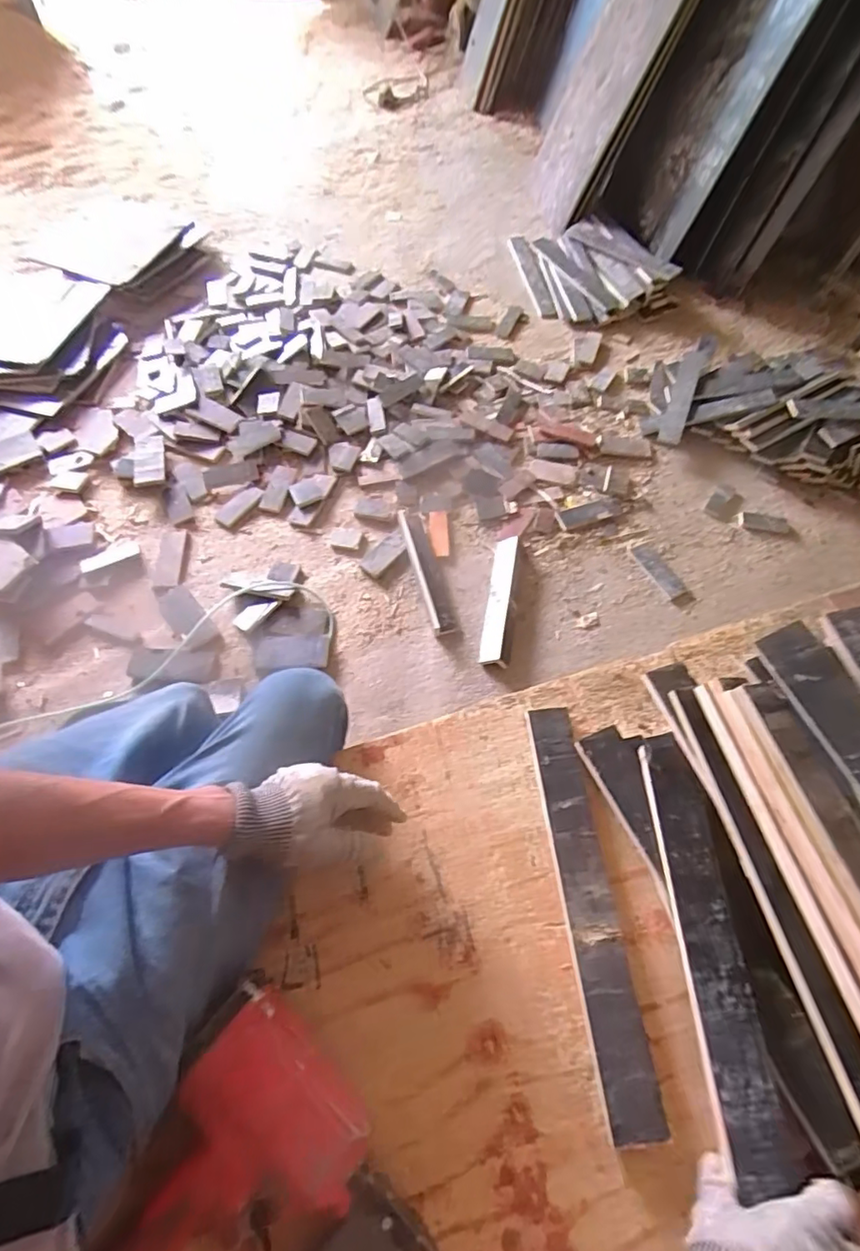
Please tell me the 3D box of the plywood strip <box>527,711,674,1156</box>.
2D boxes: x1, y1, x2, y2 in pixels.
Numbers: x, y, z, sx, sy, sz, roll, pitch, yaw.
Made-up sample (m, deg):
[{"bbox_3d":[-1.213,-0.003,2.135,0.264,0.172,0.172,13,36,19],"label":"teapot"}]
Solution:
[{"bbox_3d":[0.149,0.255,0.559,0.045,0.020,0.368,-5,61,-3],"label":"plywood strip"}]

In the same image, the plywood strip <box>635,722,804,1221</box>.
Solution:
[{"bbox_3d":[0.247,0.266,0.520,0.051,0.012,0.350,-4,59,4],"label":"plywood strip"}]

